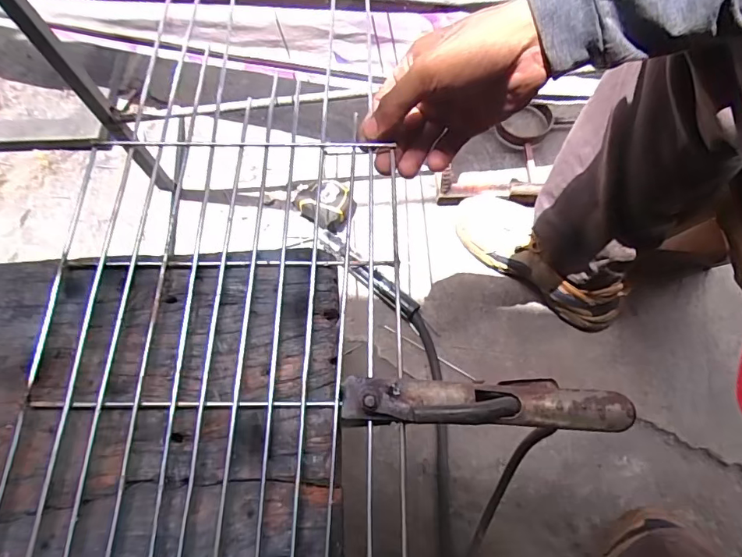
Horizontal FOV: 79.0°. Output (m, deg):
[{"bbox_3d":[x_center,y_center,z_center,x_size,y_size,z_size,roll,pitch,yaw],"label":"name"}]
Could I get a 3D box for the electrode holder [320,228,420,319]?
[{"bbox_3d":[-0.008,-0.008,0.710,0.198,0.034,0.030,42,78,14],"label":"electrode holder"}]

